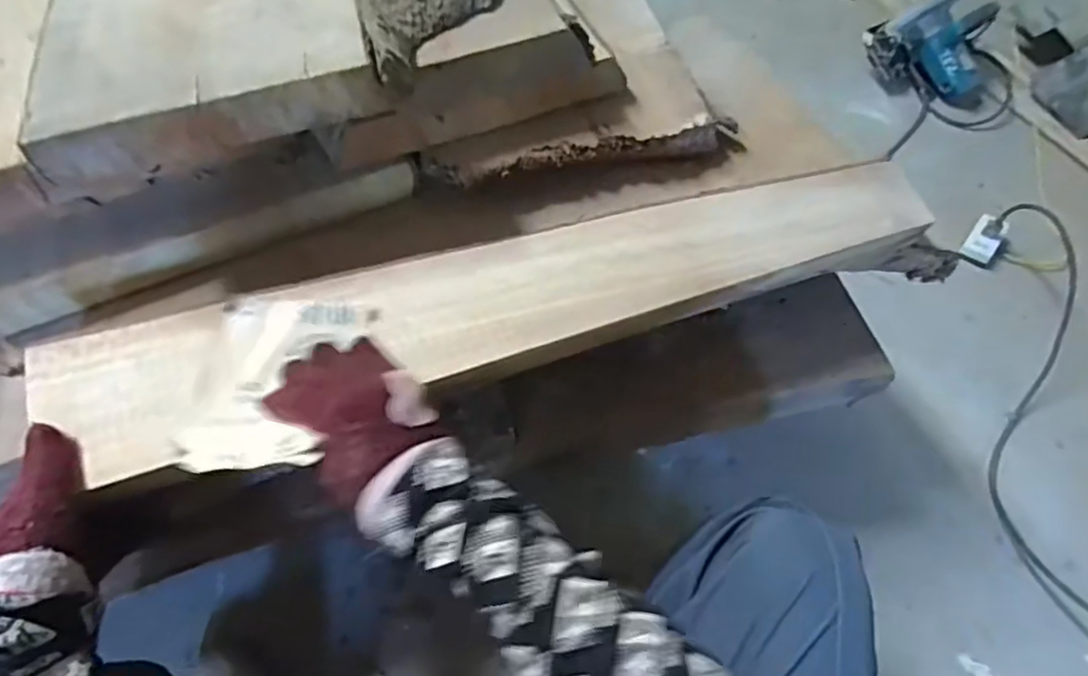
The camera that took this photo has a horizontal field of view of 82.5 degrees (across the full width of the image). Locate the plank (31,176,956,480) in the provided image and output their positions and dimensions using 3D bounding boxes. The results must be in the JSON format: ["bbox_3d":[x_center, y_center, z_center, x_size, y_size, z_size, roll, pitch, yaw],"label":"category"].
[{"bbox_3d":[-0.006,-0.026,0.515,0.740,0.043,0.130,-13,72,-8],"label":"plank"}]

